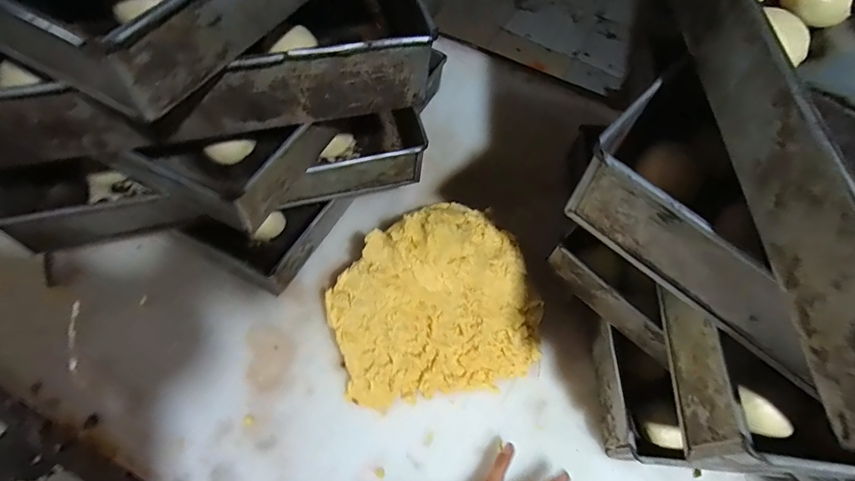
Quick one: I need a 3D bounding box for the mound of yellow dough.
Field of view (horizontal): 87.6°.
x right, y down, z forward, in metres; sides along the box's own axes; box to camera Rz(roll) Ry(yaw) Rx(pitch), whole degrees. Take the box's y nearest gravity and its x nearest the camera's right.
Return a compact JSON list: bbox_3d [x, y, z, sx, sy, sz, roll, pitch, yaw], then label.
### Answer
[{"bbox_3d":[0.007,0.062,0.455,0.209,0.101,0.173,-10,62,-11],"label":"mound of yellow dough"}]

